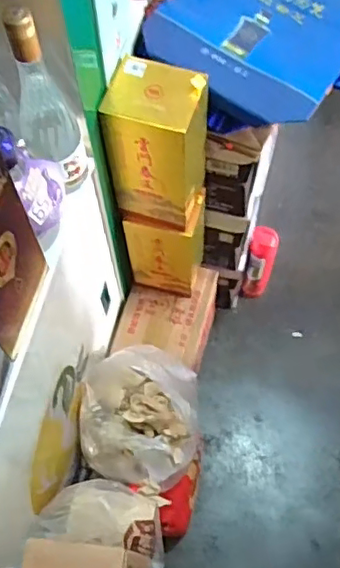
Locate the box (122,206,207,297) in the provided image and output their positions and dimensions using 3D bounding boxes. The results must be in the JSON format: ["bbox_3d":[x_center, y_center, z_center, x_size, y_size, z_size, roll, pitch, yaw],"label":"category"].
[{"bbox_3d":[-0.006,-0.089,1.248,0.135,0.269,0.126,14,66,8],"label":"box"}]

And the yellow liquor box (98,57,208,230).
[{"bbox_3d":[-0.020,-0.223,0.976,0.135,0.266,0.116,22,67,12],"label":"yellow liquor box"}]

